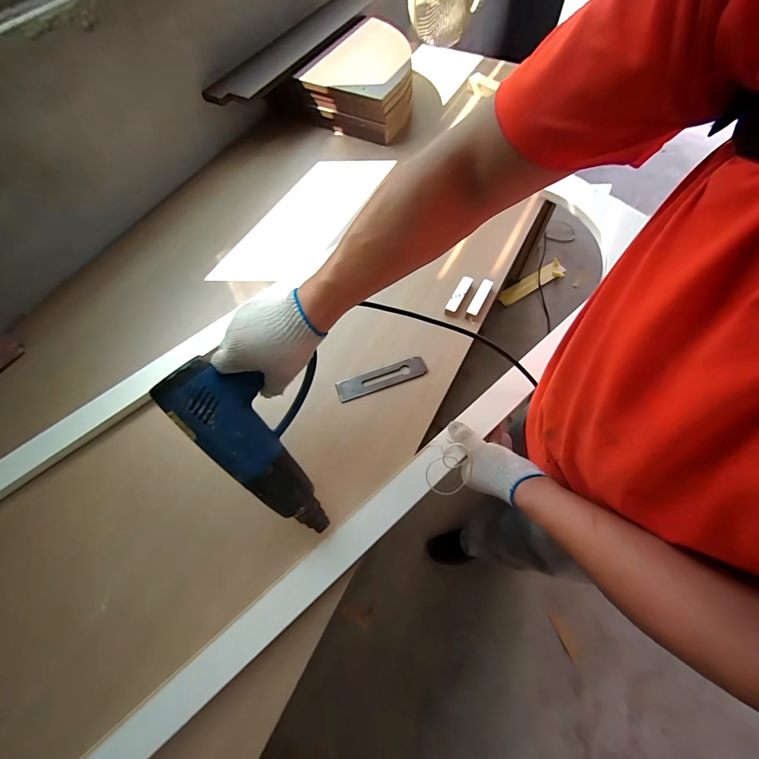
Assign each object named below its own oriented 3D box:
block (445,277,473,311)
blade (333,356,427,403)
[{"bbox_3d":[0.152,-0.161,0.671,0.020,0.013,0.085,27,67,15],"label":"block"},{"bbox_3d":[0.004,-0.002,0.613,0.157,0.004,0.038,-19,66,-7],"label":"blade"}]

